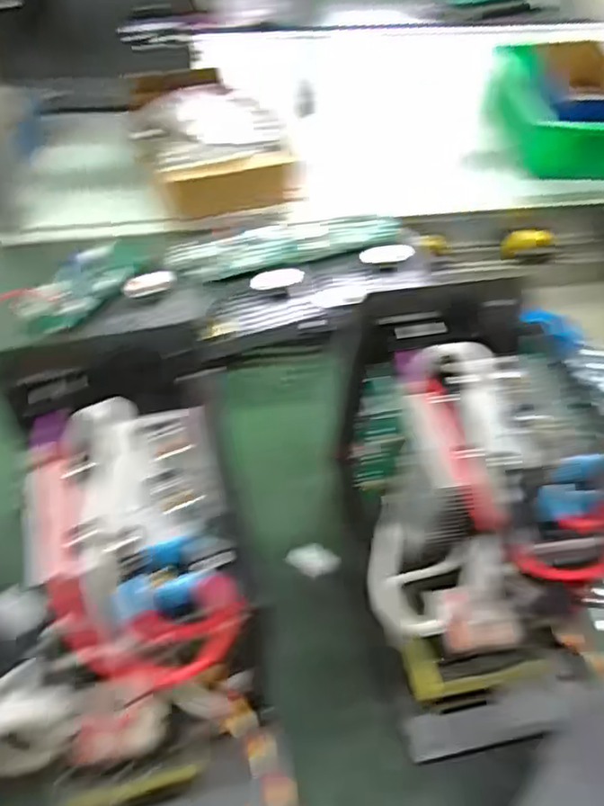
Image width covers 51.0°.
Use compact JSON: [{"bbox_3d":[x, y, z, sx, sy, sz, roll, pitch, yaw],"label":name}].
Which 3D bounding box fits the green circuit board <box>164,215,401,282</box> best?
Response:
[{"bbox_3d":[-0.015,-0.155,0.621,0.226,0.016,0.053,-13,52,-14],"label":"green circuit board"}]

